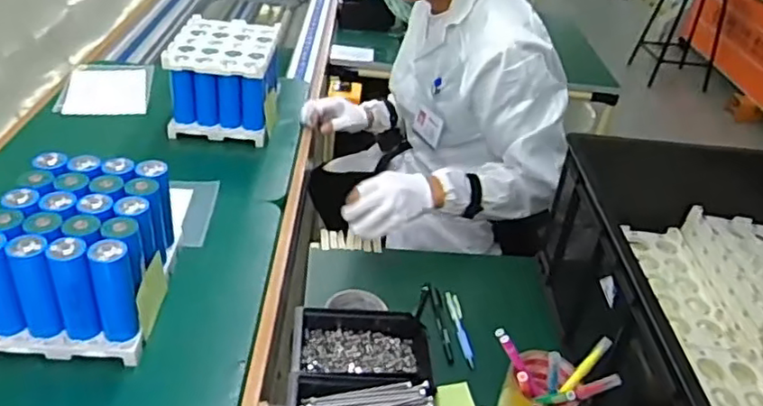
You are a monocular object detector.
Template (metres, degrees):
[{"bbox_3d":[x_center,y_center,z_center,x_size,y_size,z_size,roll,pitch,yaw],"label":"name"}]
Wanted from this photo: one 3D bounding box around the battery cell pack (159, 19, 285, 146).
[{"bbox_3d":[-0.296,-0.242,1.213,0.186,0.142,0.244,3,34,-6],"label":"battery cell pack"}]

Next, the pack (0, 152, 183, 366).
[{"bbox_3d":[-0.362,0.065,0.777,0.172,0.151,0.217,5,34,-3],"label":"pack"}]

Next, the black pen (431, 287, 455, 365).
[{"bbox_3d":[0.085,0.172,0.902,0.015,0.007,0.144,2,34,-6],"label":"black pen"}]

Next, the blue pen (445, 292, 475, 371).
[{"bbox_3d":[0.113,0.177,0.904,0.017,0.010,0.140,1,34,-8],"label":"blue pen"}]

